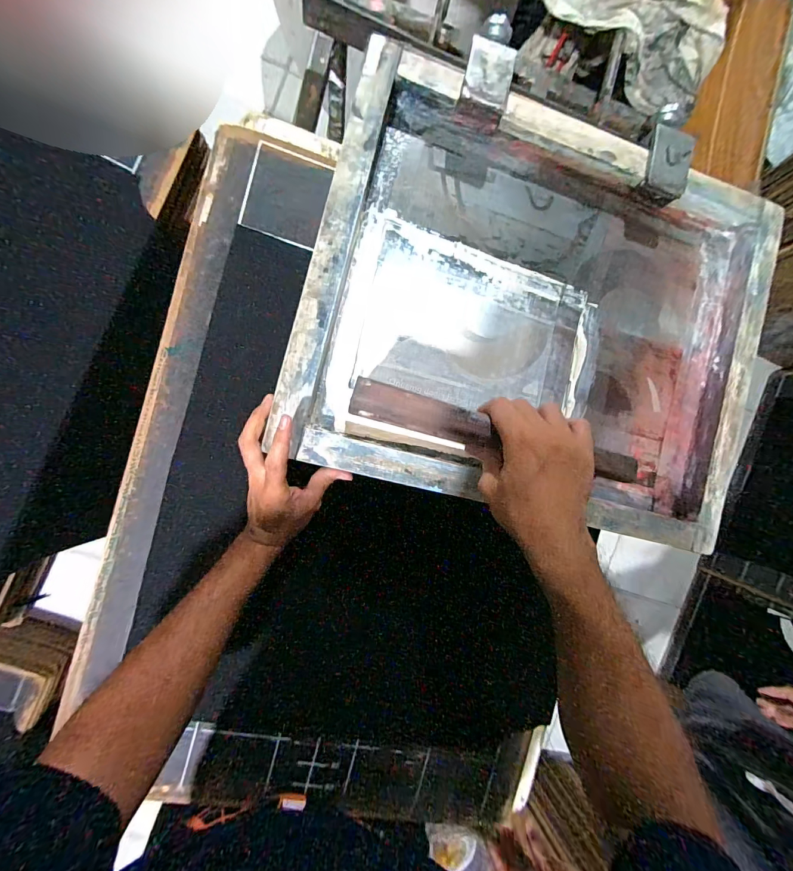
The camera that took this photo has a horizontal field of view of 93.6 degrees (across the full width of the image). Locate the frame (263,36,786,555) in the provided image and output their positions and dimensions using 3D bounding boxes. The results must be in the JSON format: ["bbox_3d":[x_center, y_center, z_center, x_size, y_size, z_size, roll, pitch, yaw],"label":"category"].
[{"bbox_3d":[0.180,-0.146,0.450,0.553,0.053,0.463,15,89,-8],"label":"frame"}]

